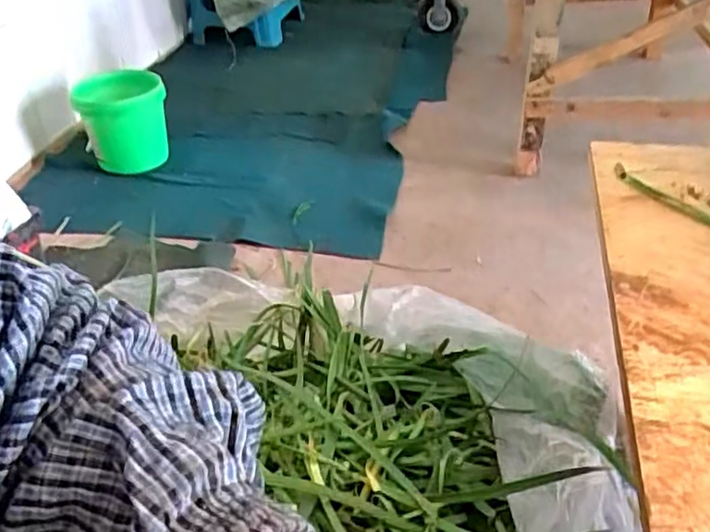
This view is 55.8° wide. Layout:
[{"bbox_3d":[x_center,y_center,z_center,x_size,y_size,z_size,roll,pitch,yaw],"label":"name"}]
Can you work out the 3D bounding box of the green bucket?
[{"bbox_3d":[-0.470,-0.292,1.390,0.172,0.197,0.166,-1,38,1],"label":"green bucket"}]

